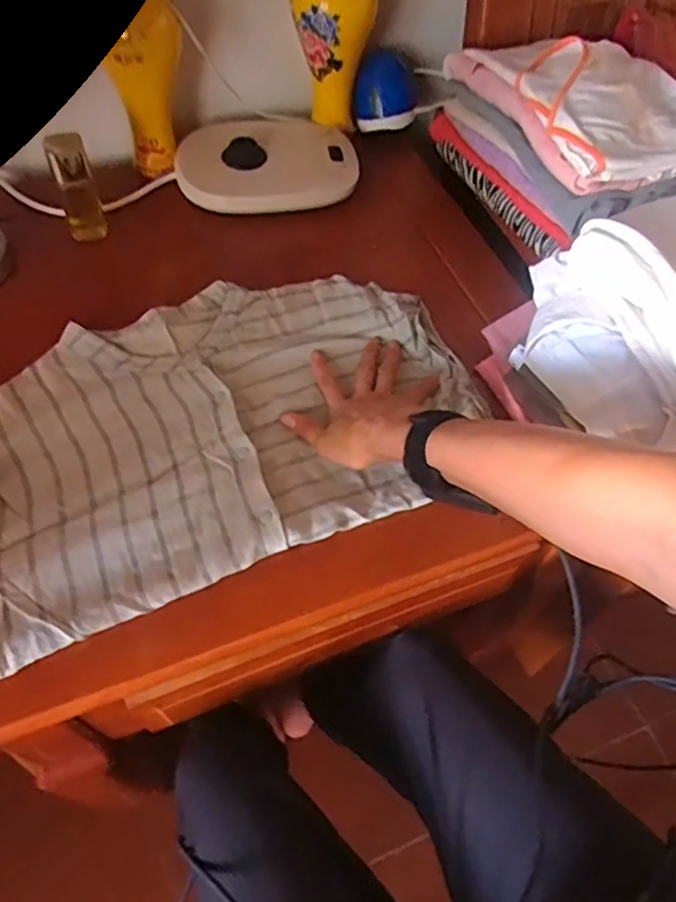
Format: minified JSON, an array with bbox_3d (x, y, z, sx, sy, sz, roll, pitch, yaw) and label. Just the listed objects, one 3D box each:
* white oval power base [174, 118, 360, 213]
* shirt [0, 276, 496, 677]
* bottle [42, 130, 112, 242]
[{"bbox_3d":[-0.087,-0.356,0.809,0.221,0.020,0.108,-9,94,-10],"label":"white oval power base"},{"bbox_3d":[-0.125,-0.027,0.600,0.508,0.020,0.300,-21,61,-16],"label":"shirt"},{"bbox_3d":[-0.290,-0.291,0.717,0.042,0.105,0.038,-15,59,-13],"label":"bottle"}]

